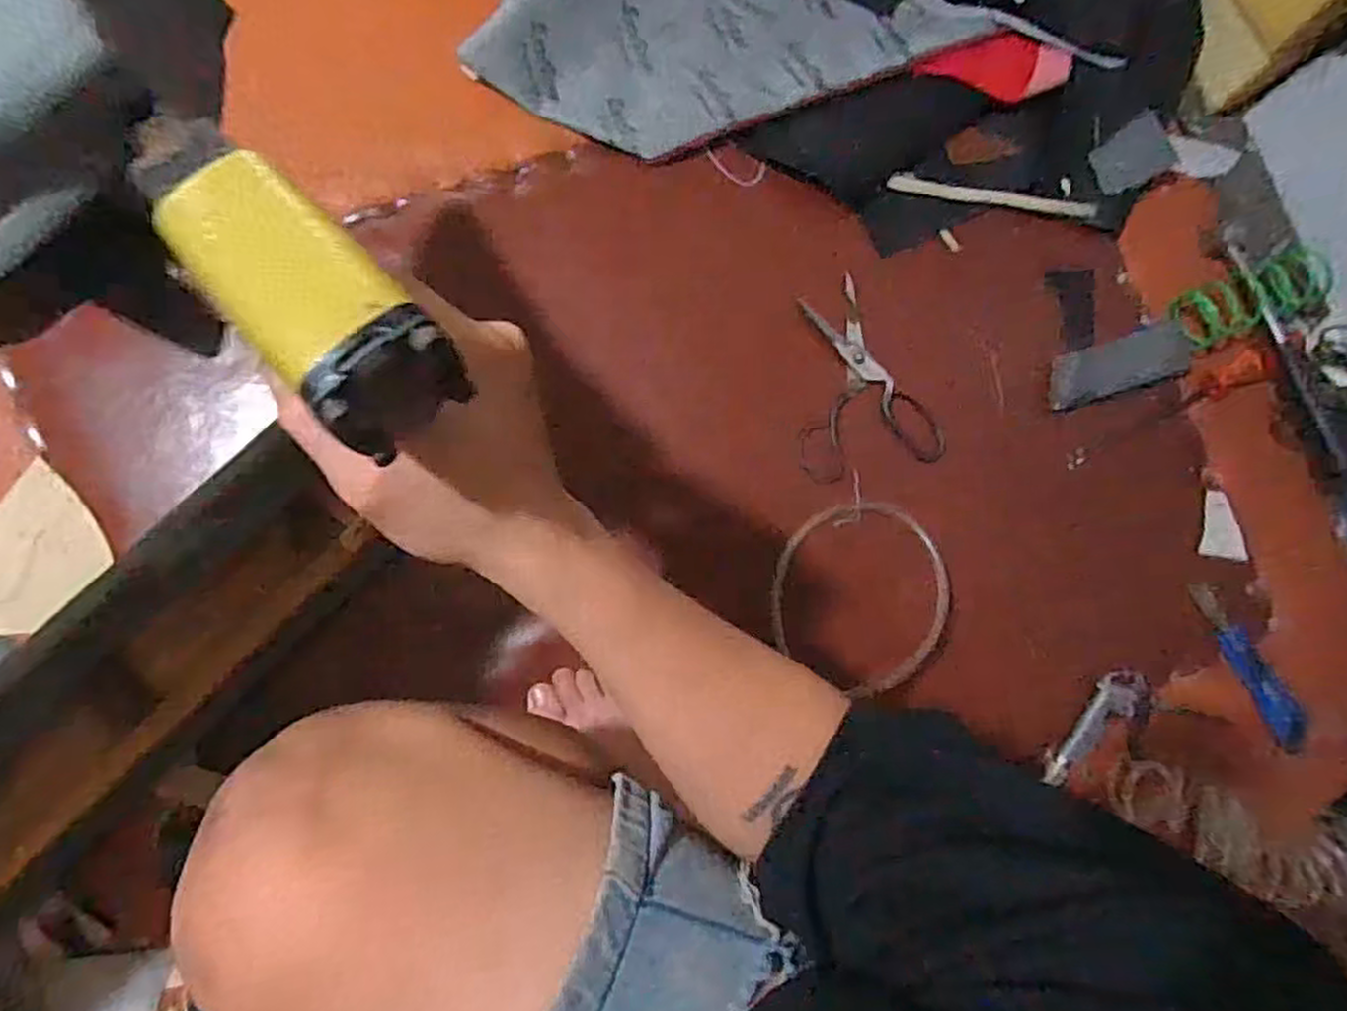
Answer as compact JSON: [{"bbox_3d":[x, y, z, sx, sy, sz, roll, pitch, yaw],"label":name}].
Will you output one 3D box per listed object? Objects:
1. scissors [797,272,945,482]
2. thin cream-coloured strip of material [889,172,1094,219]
[{"bbox_3d":[0.180,-0.120,0.696,0.143,0.004,0.182,-7,87,-7],"label":"scissors"},{"bbox_3d":[0.304,-0.294,0.715,0.200,0.009,0.016,8,86,-6],"label":"thin cream-coloured strip of material"}]

